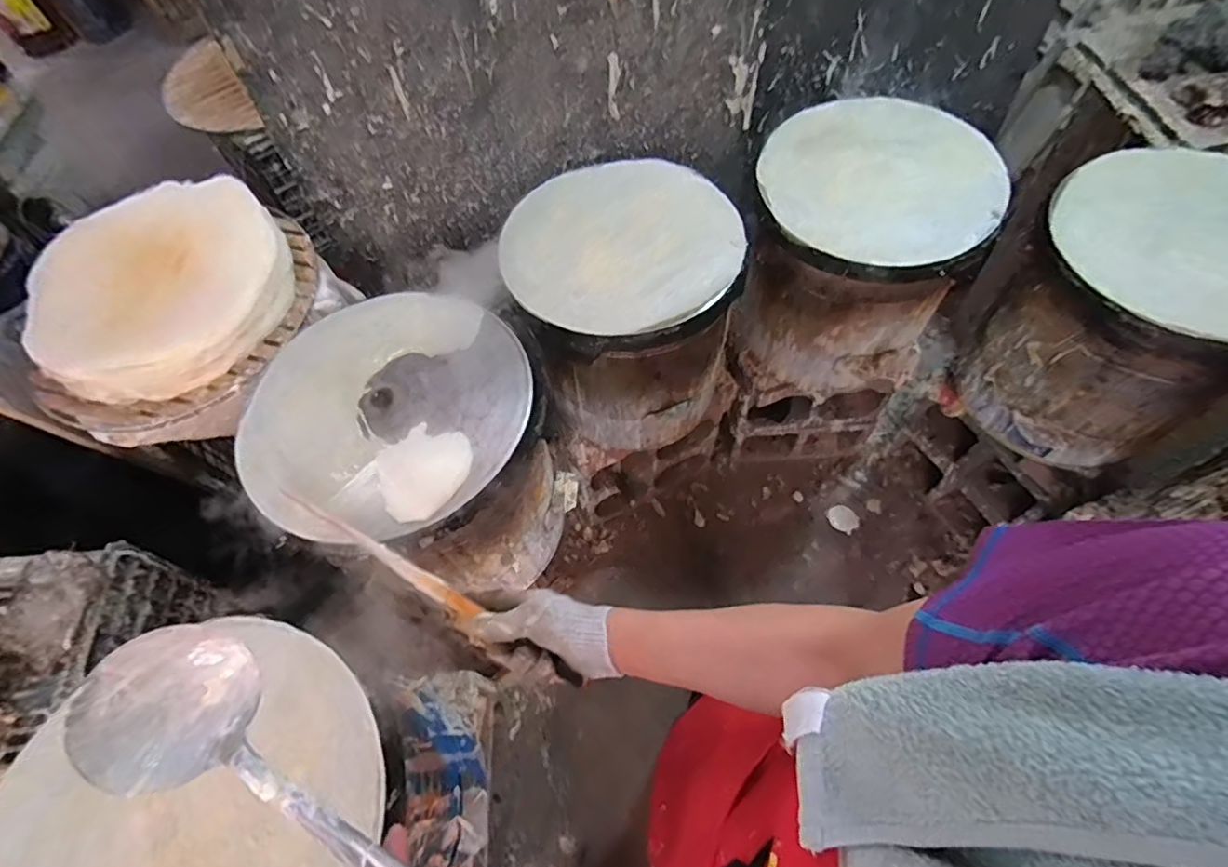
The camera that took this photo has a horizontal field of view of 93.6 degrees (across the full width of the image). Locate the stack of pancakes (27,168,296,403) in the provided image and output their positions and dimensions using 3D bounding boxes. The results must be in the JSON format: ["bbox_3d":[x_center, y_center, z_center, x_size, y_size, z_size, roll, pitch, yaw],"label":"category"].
[{"bbox_3d":[-0.698,-0.235,0.899,0.356,0.090,0.360,-21,62,-8],"label":"stack of pancakes"}]

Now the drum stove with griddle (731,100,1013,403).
[{"bbox_3d":[0.441,-0.304,1.115,0.371,0.489,0.355,23,65,15],"label":"drum stove with griddle"}]

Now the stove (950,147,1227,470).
[{"bbox_3d":[0.881,-0.202,1.023,0.410,0.417,0.389,-32,64,-14],"label":"stove"}]

